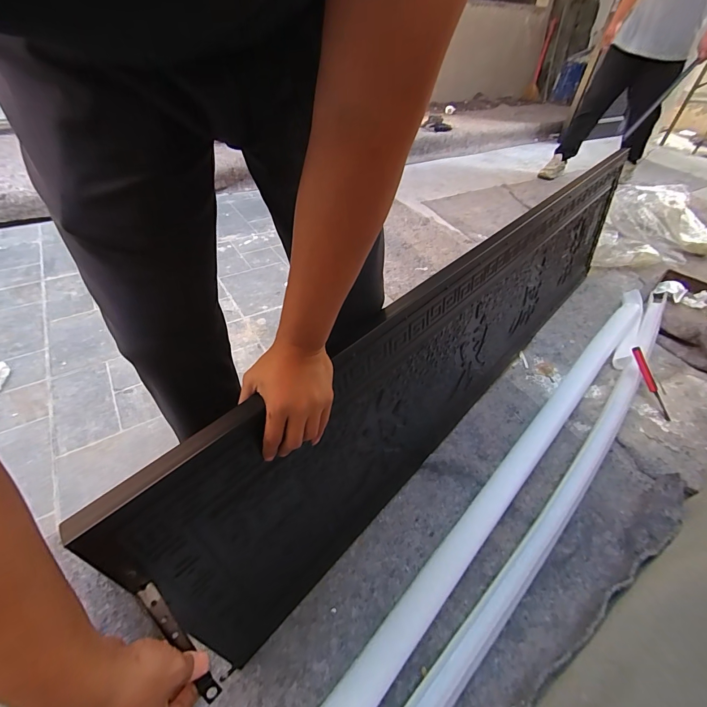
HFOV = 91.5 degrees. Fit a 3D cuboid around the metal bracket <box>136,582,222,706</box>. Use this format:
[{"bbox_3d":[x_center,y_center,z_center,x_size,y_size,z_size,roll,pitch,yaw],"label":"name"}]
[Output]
[{"bbox_3d":[-0.181,0.300,0.358,0.016,0.009,0.133,-34,86,-32],"label":"metal bracket"}]

